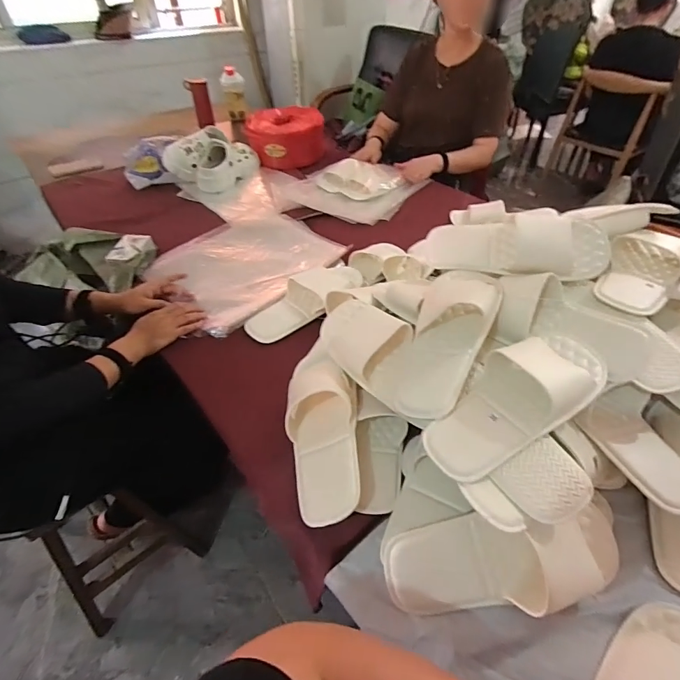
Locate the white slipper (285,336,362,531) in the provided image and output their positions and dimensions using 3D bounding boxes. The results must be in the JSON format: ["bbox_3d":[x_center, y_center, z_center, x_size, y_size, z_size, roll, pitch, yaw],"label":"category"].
[{"bbox_3d":[-0.027,0.133,0.597,0.110,0.053,0.275,-22,47,20],"label":"white slipper"}]

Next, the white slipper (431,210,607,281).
[{"bbox_3d":[0.278,-0.151,0.647,0.277,0.089,0.113,9,45,27],"label":"white slipper"}]

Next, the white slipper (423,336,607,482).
[{"bbox_3d":[0.226,0.075,0.506,0.267,0.085,0.111,-25,49,-23],"label":"white slipper"}]

